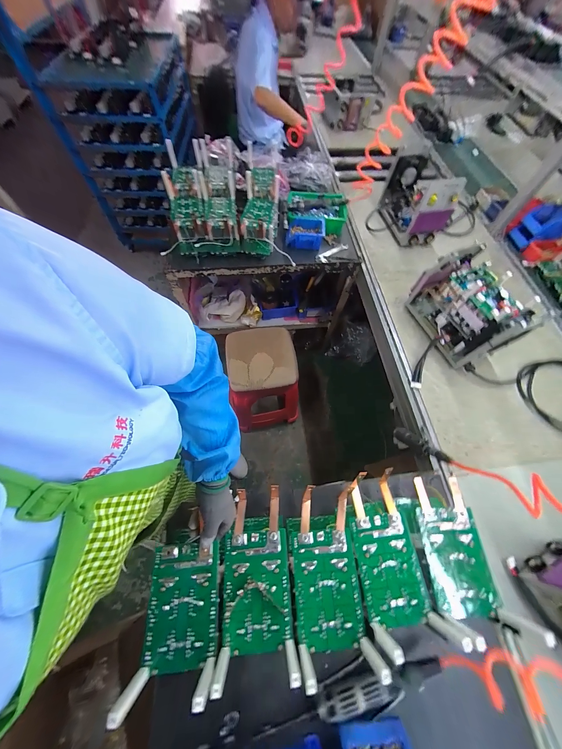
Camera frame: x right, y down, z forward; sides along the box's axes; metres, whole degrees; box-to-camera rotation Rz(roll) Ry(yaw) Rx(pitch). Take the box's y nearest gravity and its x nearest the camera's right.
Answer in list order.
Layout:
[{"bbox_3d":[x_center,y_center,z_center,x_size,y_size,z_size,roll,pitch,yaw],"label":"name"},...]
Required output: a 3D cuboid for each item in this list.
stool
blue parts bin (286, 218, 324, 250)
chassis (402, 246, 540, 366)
[{"bbox_3d":[-0.076,0.053,1.208,0.303,0.454,0.391,-4,65,-4],"label":"stool"},{"bbox_3d":[0.103,-0.588,1.003,0.150,0.061,0.140,10,64,2],"label":"blue parts bin"},{"bbox_3d":[0.568,-0.209,0.751,0.145,0.199,0.315,-21,67,-12],"label":"chassis"}]

